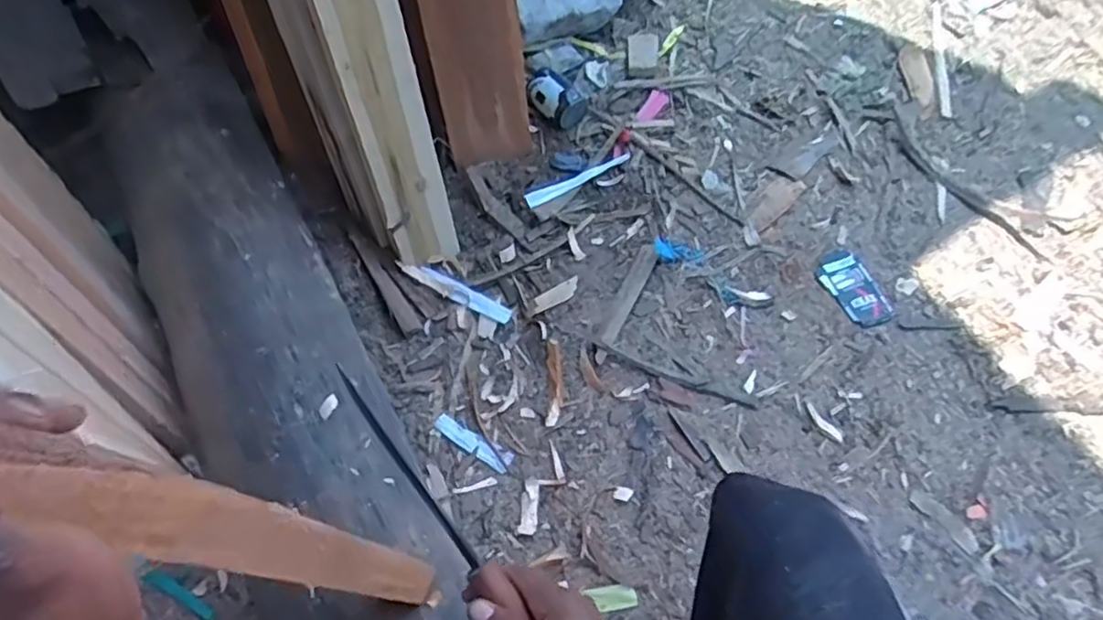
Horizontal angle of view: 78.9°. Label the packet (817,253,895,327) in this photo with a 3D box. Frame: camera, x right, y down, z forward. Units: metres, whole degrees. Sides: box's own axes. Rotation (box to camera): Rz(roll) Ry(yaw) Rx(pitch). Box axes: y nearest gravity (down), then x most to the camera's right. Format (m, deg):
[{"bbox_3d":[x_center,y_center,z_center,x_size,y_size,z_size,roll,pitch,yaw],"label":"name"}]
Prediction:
[{"bbox_3d":[0.428,-0.029,0.938,0.070,0.008,0.110,-21,67,-16],"label":"packet"}]

